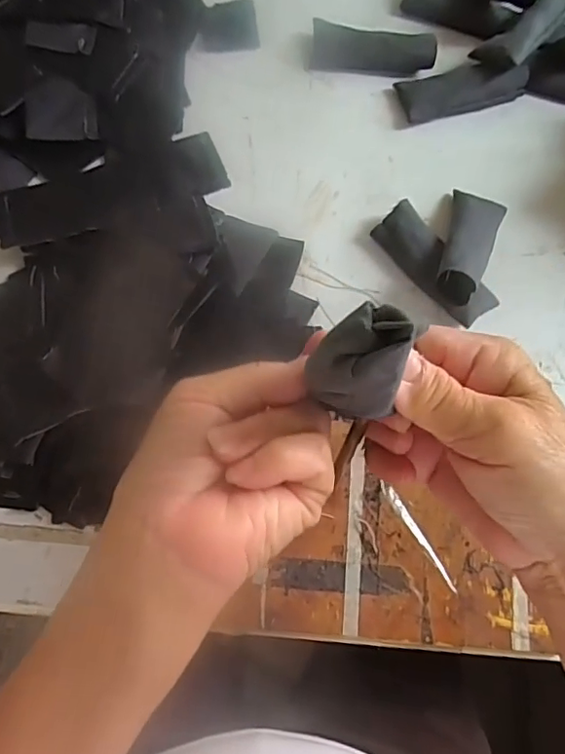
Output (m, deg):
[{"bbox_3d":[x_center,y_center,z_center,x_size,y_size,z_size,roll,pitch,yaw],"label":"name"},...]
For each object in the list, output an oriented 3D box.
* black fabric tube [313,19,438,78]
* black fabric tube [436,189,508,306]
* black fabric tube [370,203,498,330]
[{"bbox_3d":[0.078,-0.286,0.472,0.105,0.021,0.035,11,74,3],"label":"black fabric tube"},{"bbox_3d":[0.137,-0.100,0.399,0.039,0.026,0.108,23,56,6],"label":"black fabric tube"},{"bbox_3d":[0.110,-0.081,0.402,0.041,0.027,0.101,-40,78,-11],"label":"black fabric tube"}]

